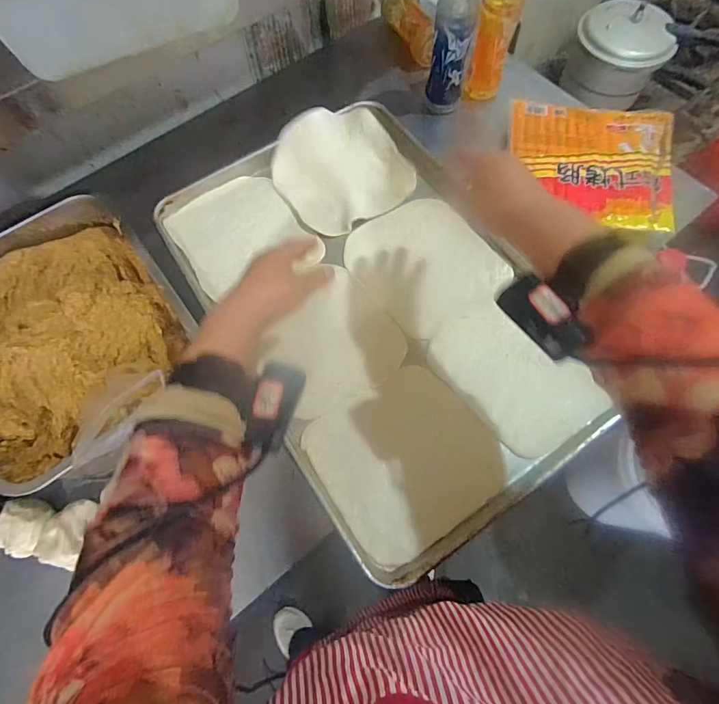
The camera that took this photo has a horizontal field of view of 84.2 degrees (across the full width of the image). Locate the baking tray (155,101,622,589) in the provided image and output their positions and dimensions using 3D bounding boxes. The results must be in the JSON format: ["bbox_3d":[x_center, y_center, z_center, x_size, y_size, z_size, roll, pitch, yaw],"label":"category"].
[{"bbox_3d":[0.020,-0.074,0.525,0.377,0.049,0.590,-30,71,-10],"label":"baking tray"}]

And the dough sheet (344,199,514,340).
[{"bbox_3d":[0.089,-0.126,0.558,0.170,0.020,0.191,-33,72,-11],"label":"dough sheet"}]

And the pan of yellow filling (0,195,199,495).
[{"bbox_3d":[-0.367,-0.027,0.509,0.257,0.079,0.352,-38,73,-12],"label":"pan of yellow filling"}]

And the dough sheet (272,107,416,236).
[{"bbox_3d":[-0.034,-0.278,0.595,0.175,0.013,0.193,-34,84,1],"label":"dough sheet"}]

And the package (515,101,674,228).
[{"bbox_3d":[0.406,-0.335,0.693,0.275,0.019,0.265,9,69,5],"label":"package"}]

